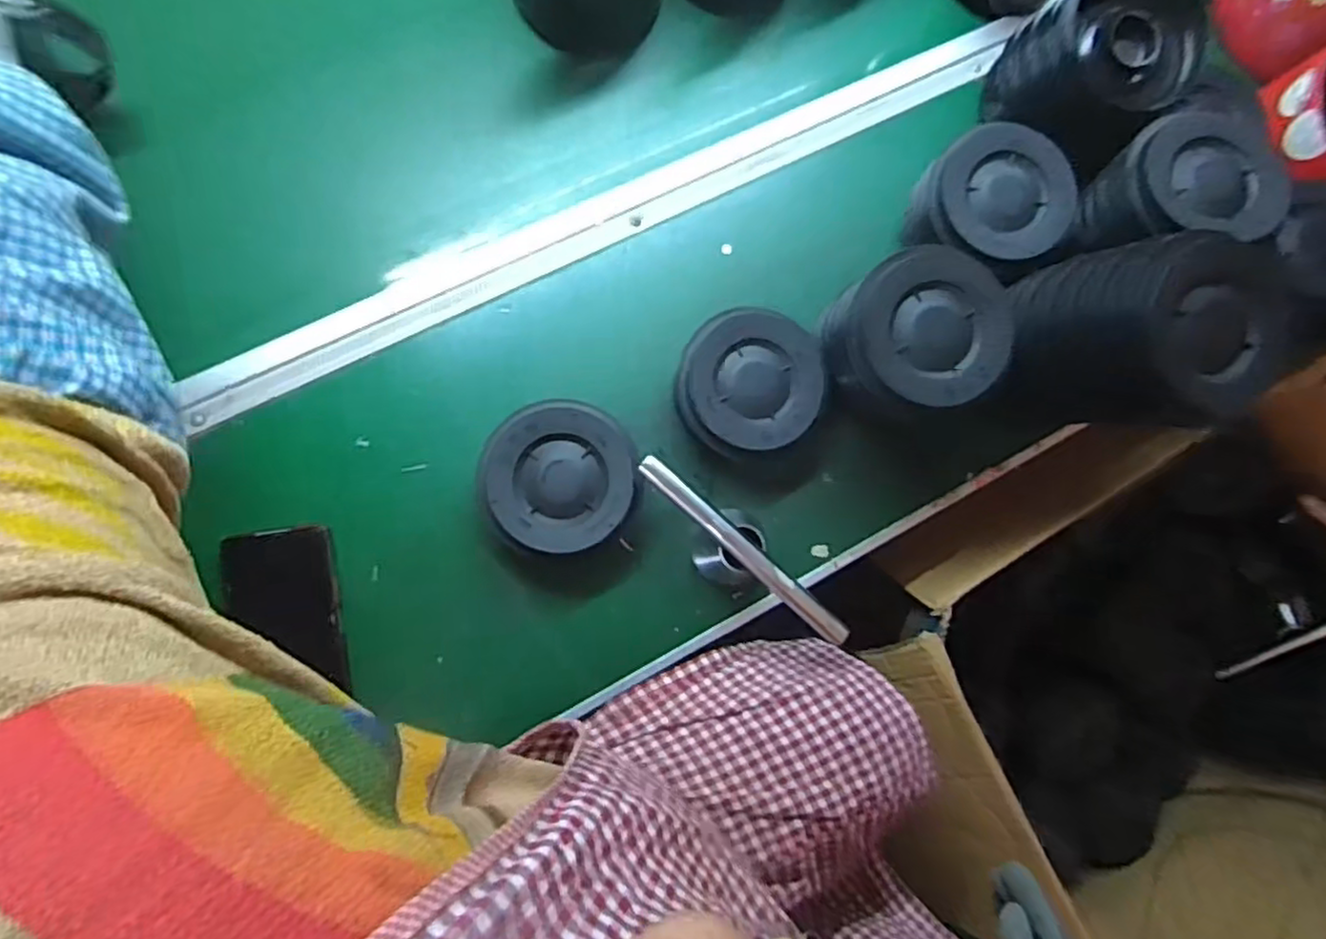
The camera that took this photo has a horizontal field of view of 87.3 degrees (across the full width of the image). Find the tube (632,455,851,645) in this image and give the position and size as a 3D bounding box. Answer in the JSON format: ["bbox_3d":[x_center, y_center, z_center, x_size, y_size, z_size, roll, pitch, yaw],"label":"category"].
[{"bbox_3d":[0.062,0.062,0.520,0.201,0.009,0.017,41,81,-2],"label":"tube"}]

